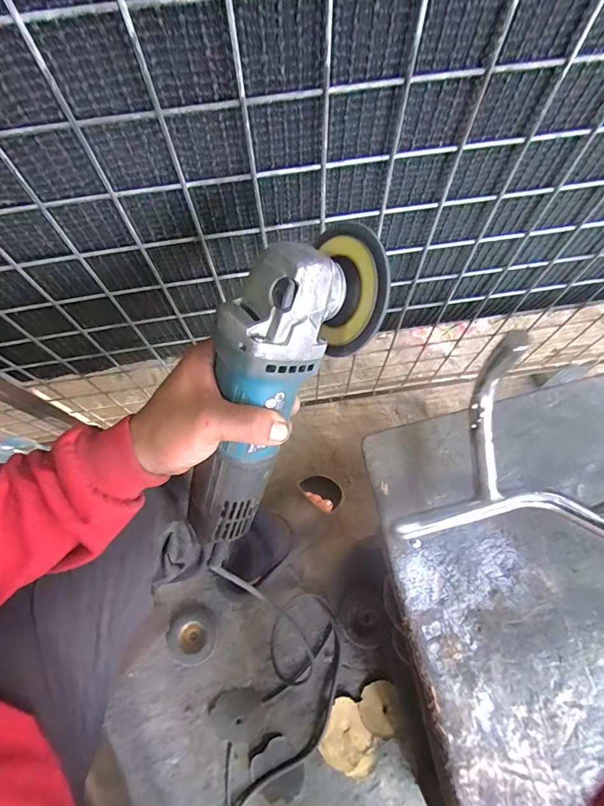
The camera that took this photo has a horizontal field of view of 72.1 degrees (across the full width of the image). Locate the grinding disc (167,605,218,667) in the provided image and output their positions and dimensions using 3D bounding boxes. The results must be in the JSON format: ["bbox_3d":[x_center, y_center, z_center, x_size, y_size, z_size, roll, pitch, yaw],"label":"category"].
[{"bbox_3d":[-0.207,0.438,0.782,0.088,0.007,0.096,-1,71,2],"label":"grinding disc"}]

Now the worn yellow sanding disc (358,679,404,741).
[{"bbox_3d":[0.138,0.535,0.724,0.075,0.006,0.081,-3,69,9],"label":"worn yellow sanding disc"}]

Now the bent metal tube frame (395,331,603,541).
[{"bbox_3d":[0.285,0.069,0.344,0.360,0.097,0.172,14,72,8],"label":"bent metal tube frame"}]

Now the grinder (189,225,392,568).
[{"bbox_3d":[-0.029,0.005,0.299,0.085,0.073,0.265,29,110,11],"label":"grinder"}]

